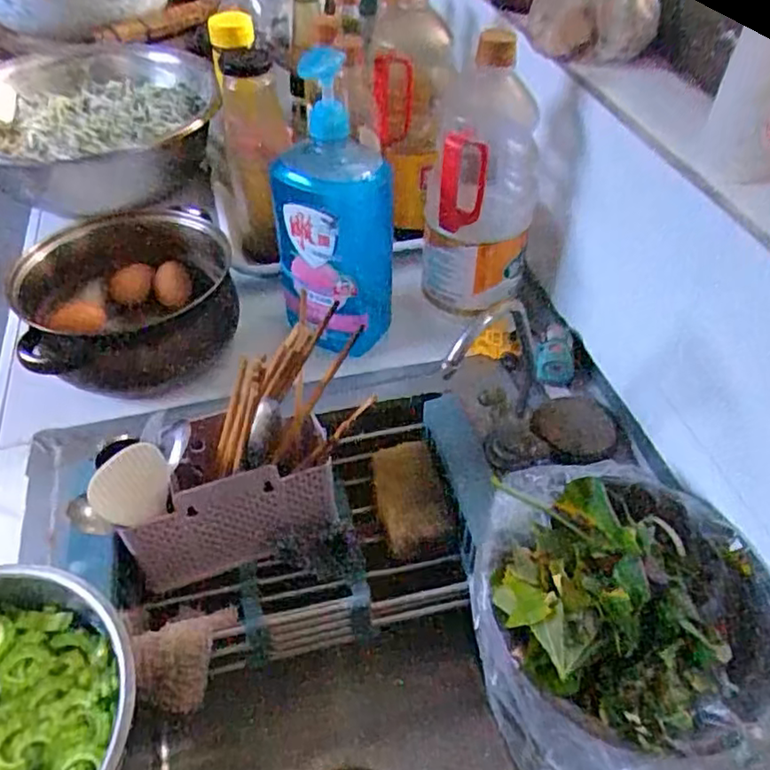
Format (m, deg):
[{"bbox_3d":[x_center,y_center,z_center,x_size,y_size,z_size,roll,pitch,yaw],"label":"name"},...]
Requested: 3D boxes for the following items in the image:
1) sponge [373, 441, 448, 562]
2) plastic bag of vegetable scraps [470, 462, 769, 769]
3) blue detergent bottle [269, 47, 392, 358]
[{"bbox_3d":[0.023,0.109,0.646,0.061,0.043,0.100,-9,47,-9],"label":"sponge"},{"bbox_3d":[0.174,0.171,0.489,0.208,0.129,0.195,-4,46,-4],"label":"plastic bag of vegetable scraps"},{"bbox_3d":[-0.053,-0.169,0.628,0.104,0.271,0.103,-9,47,-8],"label":"blue detergent bottle"}]

